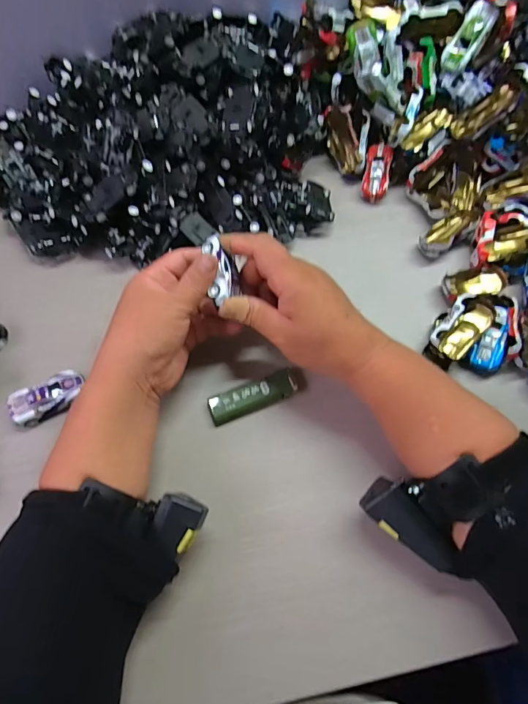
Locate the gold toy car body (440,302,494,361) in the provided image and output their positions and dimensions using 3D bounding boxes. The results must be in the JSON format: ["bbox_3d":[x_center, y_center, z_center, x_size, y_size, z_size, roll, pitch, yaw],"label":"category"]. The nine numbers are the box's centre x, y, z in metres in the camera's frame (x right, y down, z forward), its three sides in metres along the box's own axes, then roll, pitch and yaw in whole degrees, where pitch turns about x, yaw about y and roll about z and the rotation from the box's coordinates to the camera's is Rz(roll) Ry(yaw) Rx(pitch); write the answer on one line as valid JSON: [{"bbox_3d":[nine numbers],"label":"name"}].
[{"bbox_3d":[0.186,-0.017,0.384,0.021,0.019,0.065,41,72,15],"label":"gold toy car body"}]

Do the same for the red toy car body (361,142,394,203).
[{"bbox_3d":[0.125,-0.199,0.459,0.027,0.014,0.064,9,86,3],"label":"red toy car body"}]

